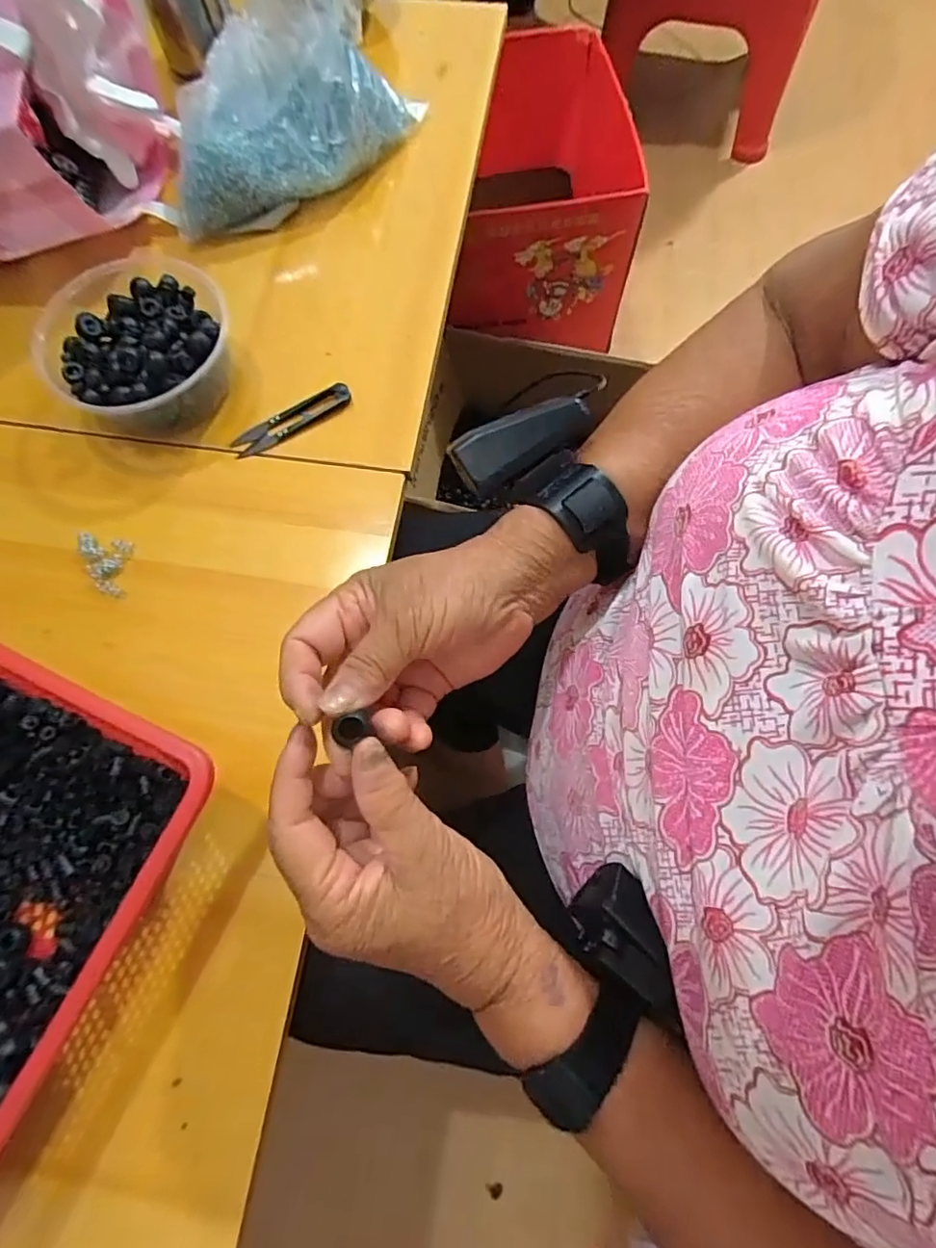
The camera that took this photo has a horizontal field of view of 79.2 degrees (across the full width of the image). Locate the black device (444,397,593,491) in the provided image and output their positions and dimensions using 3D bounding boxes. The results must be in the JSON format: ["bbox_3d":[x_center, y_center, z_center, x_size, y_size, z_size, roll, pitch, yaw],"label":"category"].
[{"bbox_3d":[0.027,-0.095,0.286,0.071,0.016,0.030,-27,73,-7],"label":"black device"}]

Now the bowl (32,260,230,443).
[{"bbox_3d":[-0.252,-0.212,0.445,0.137,0.062,0.145,-1,71,2],"label":"bowl"}]

